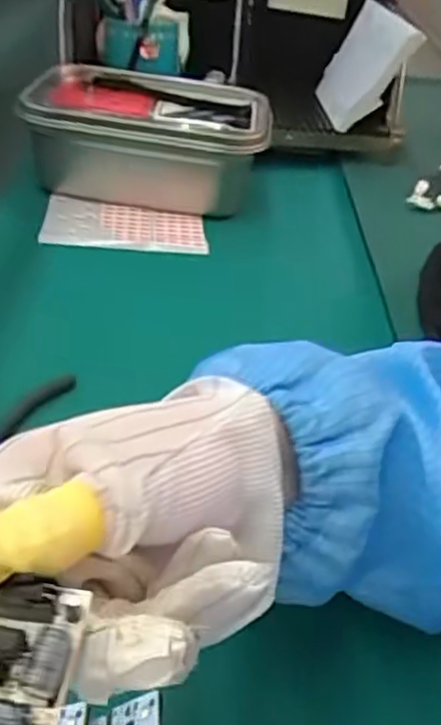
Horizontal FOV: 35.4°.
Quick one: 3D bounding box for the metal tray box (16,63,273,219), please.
[{"bbox_3d":[-0.073,-0.234,0.712,0.223,0.090,0.154,3,37,-3],"label":"metal tray box"}]

